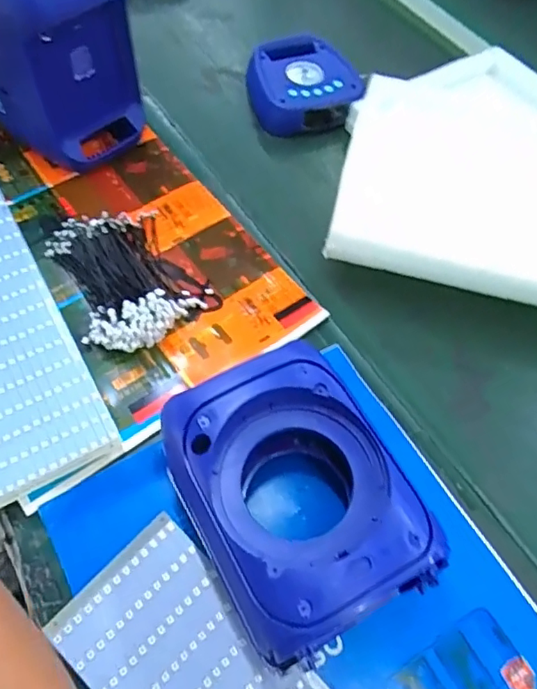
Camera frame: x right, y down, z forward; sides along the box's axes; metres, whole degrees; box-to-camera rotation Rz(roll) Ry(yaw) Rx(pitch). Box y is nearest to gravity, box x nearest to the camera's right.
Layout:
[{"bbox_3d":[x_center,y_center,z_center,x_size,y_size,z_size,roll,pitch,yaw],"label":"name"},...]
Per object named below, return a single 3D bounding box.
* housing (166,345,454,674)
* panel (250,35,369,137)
[{"bbox_3d":[0.022,0.131,0.480,0.171,0.103,0.224,-25,65,-16],"label":"housing"},{"bbox_3d":[0.051,-0.381,0.817,0.165,0.077,0.115,-8,61,-7],"label":"panel"}]

